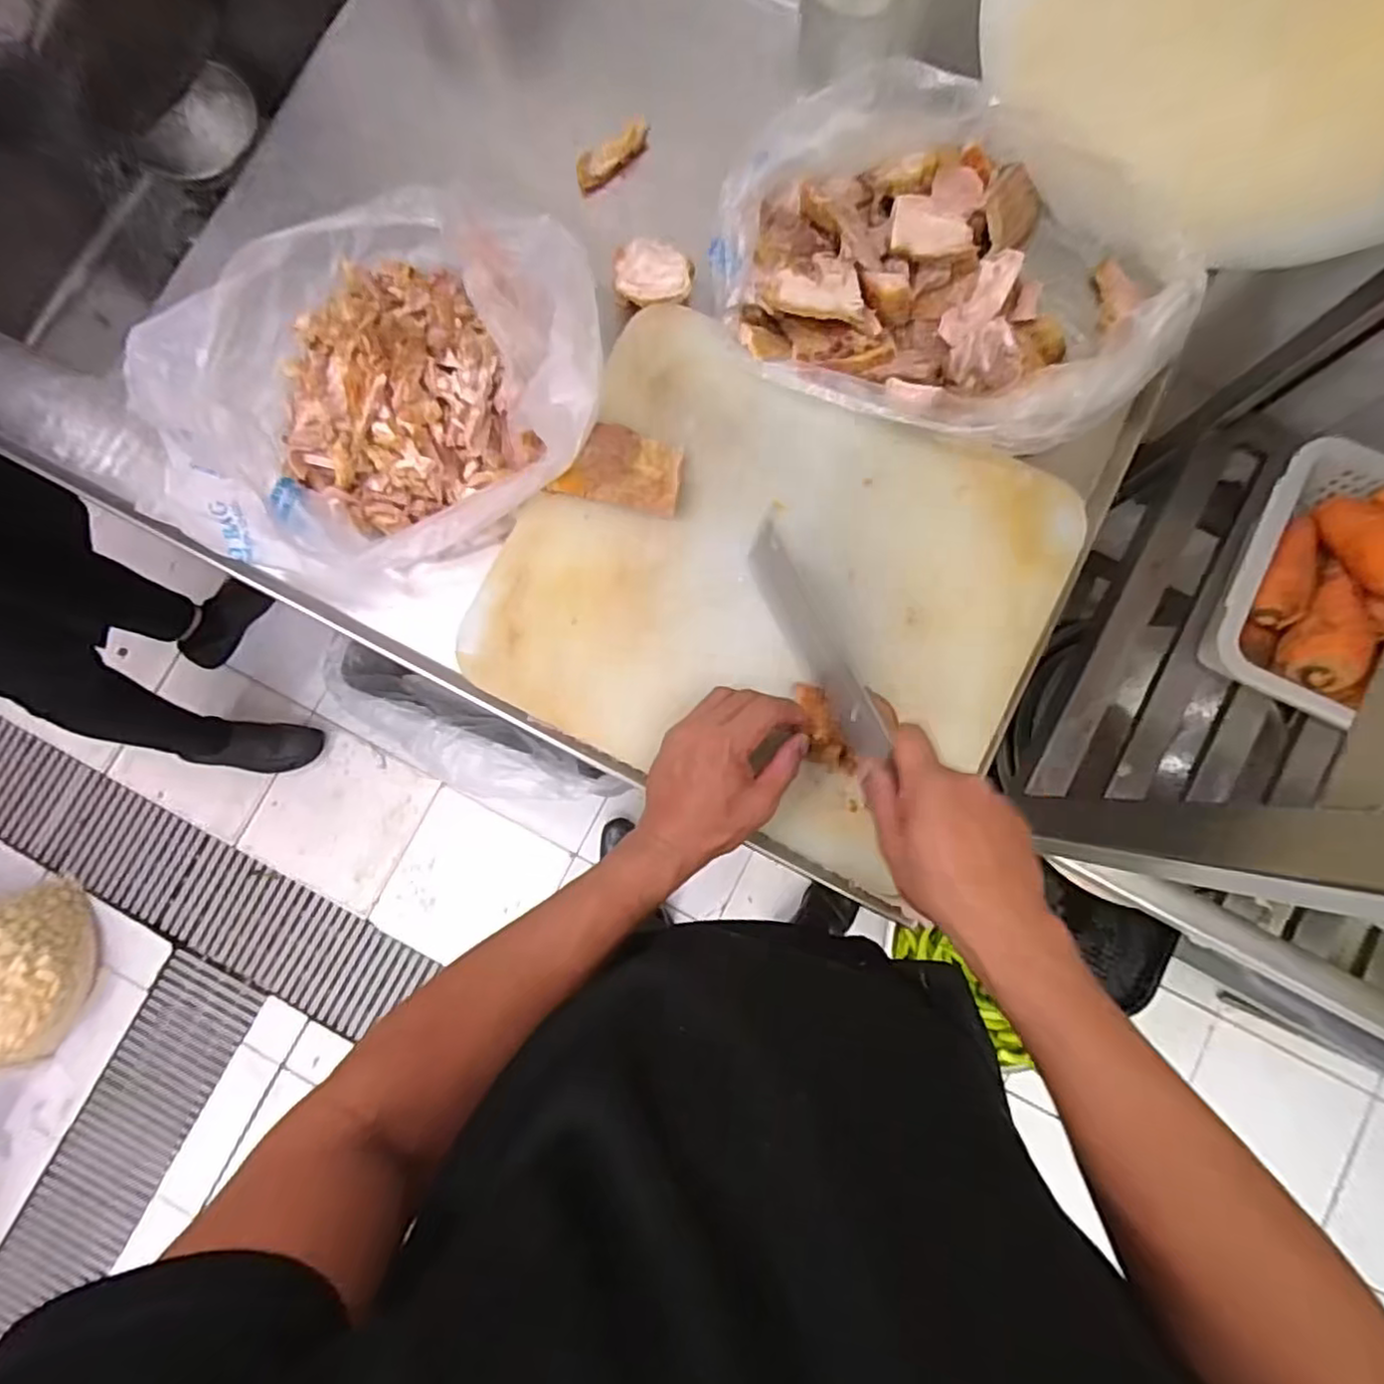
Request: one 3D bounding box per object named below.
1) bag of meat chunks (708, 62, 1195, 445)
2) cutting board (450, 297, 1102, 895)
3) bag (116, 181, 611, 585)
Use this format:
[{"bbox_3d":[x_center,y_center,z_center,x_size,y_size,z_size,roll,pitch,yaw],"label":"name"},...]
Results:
[{"bbox_3d":[0.187,-0.317,0.508,0.322,0.115,0.231,17,83,3],"label":"bag of meat chunks"},{"bbox_3d":[0.065,-0.081,0.527,0.389,0.036,0.331,26,83,4],"label":"cutting board"},{"bbox_3d":[-0.210,-0.229,0.498,0.283,0.104,0.252,-10,82,-1],"label":"bag"}]

